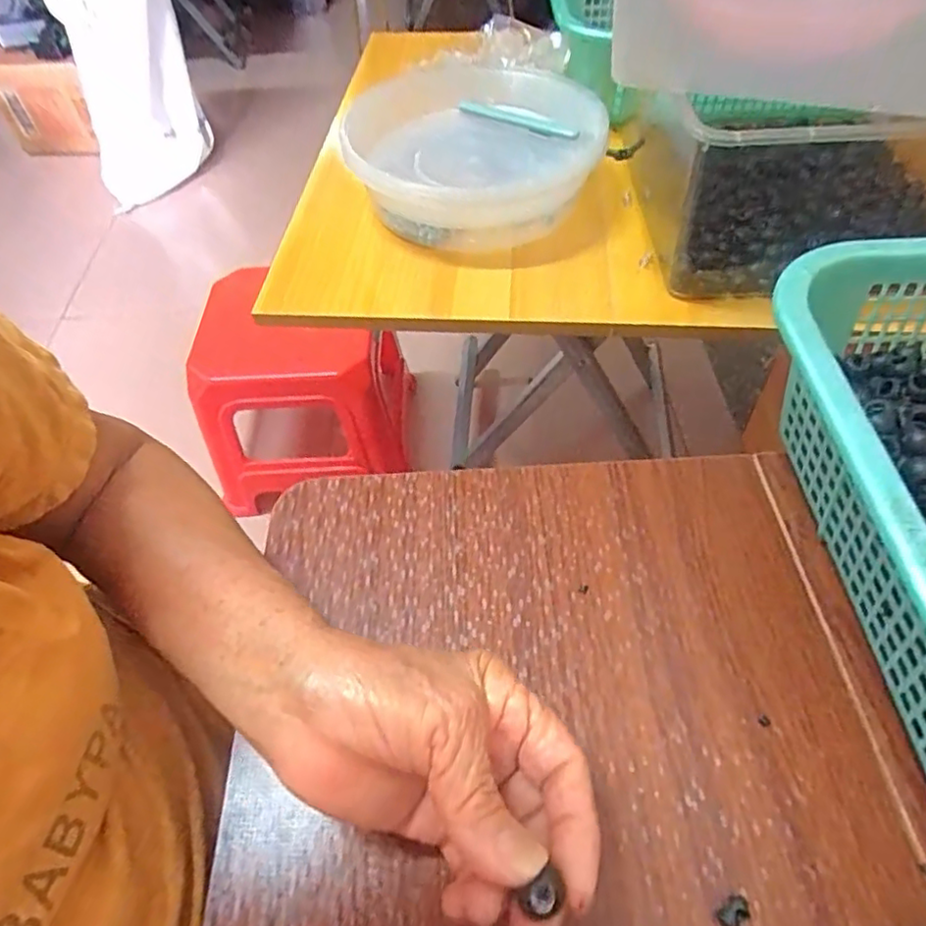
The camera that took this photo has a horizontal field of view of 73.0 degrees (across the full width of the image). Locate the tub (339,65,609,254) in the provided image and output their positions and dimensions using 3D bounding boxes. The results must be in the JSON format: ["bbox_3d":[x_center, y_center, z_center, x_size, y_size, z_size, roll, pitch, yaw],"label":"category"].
[{"bbox_3d":[-0.014,-0.307,0.617,0.234,0.083,0.288,-31,57,-20],"label":"tub"}]

